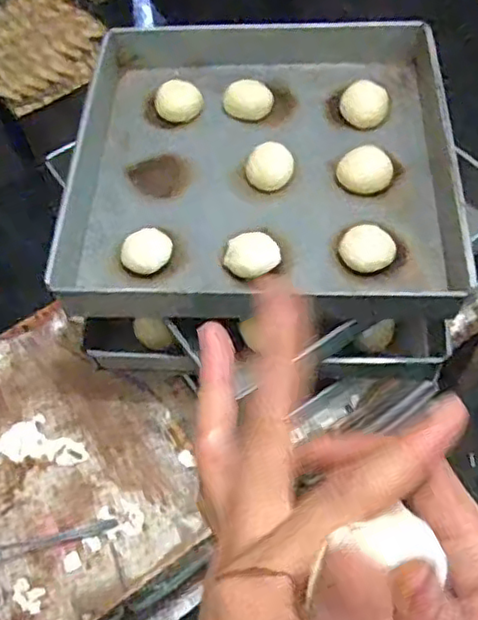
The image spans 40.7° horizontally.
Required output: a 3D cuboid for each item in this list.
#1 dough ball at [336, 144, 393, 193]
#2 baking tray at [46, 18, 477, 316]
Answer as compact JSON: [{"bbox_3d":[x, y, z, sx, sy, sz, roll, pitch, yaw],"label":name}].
[{"bbox_3d":[0.144,-0.161,0.734,0.060,0.027,0.049,12,60,11],"label":"dough ball"},{"bbox_3d":[0.022,-0.199,0.766,0.429,0.070,0.473,-1,58,3],"label":"baking tray"}]

